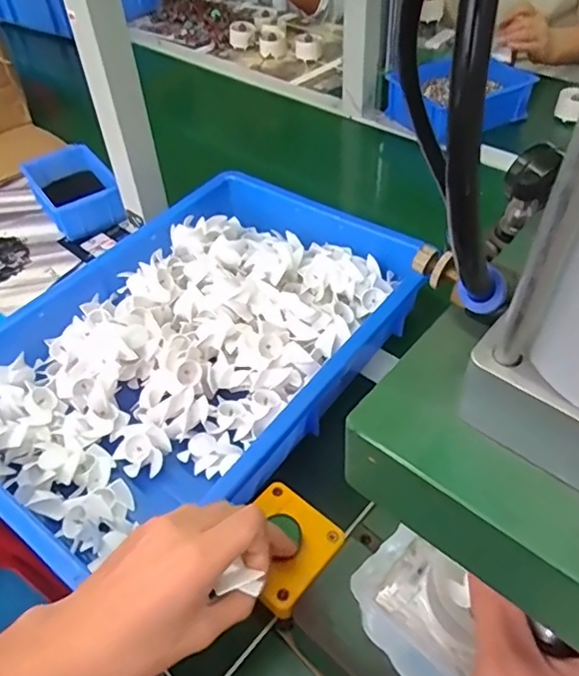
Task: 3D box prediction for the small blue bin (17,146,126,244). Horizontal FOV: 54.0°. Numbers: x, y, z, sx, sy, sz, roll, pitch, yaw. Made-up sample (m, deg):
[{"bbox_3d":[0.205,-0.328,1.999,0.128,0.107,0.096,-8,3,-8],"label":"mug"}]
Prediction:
[{"bbox_3d":[-0.282,-0.198,0.769,0.099,0.058,0.140,-28,50,-21],"label":"small blue bin"}]

